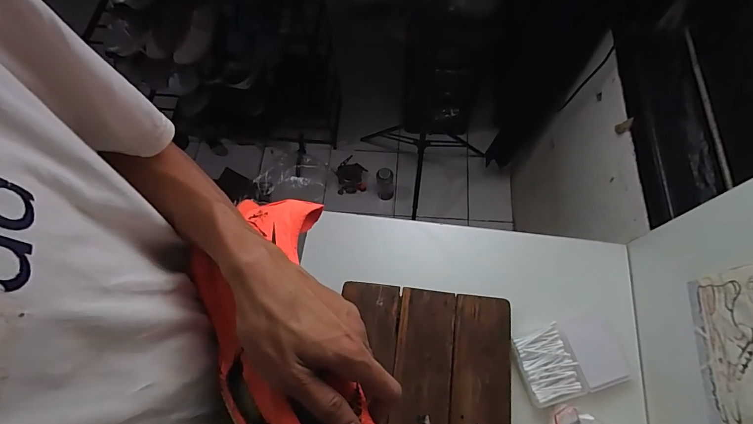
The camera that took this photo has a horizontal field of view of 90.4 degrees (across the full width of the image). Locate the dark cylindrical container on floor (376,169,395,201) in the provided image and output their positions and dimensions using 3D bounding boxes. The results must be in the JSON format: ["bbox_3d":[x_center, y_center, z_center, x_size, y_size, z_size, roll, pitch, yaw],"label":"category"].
[{"bbox_3d":[0.035,-0.108,1.484,0.066,0.176,0.055,-6,69,0],"label":"dark cylindrical container on floor"}]

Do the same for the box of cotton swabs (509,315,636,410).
[{"bbox_3d":[0.311,0.235,0.601,0.166,0.019,0.109,-15,69,-3],"label":"box of cotton swabs"}]

